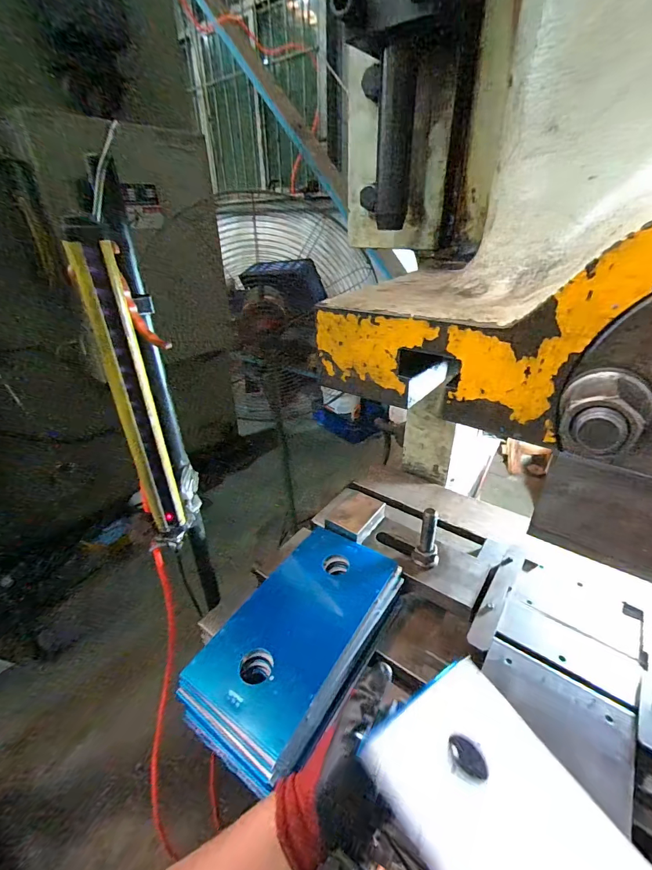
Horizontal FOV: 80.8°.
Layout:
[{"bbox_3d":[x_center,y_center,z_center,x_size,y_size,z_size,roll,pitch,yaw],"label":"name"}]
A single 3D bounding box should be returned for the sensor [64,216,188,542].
[{"bbox_3d":[-0.216,-0.024,0.447,0.048,0.378,0.065,-13,31,-22],"label":"sensor"}]

